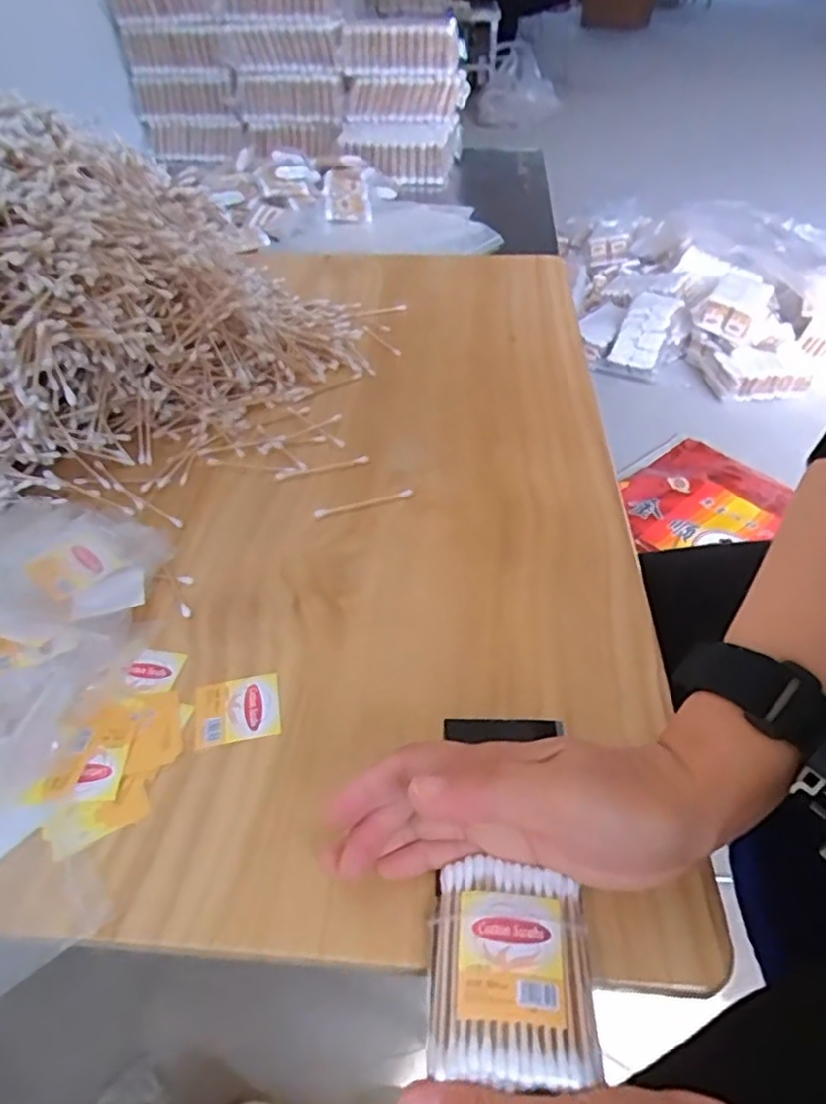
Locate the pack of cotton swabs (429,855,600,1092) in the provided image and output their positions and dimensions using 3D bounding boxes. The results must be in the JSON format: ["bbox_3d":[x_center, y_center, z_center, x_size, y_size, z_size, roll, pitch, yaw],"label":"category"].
[{"bbox_3d":[0.036,0.154,0.247,0.059,0.013,0.067,2,42,4],"label":"pack of cotton swabs"}]

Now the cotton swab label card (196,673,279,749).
[{"bbox_3d":[-0.093,0.082,0.347,0.044,0.004,0.039,-9,43,-8],"label":"cotton swab label card"}]

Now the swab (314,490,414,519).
[{"bbox_3d":[-0.034,-0.034,0.468,0.072,0.004,0.008,-14,44,-13],"label":"swab"}]

